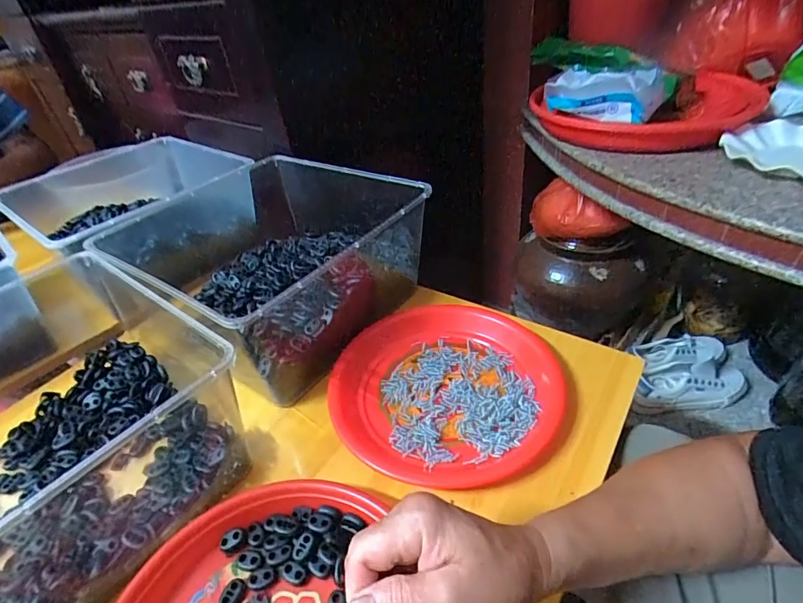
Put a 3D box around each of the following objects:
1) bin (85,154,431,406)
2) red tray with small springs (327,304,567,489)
[{"bbox_3d":[-0.184,-0.065,0.585,0.361,0.131,0.304,21,46,31],"label":"bin"},{"bbox_3d":[0.044,0.085,0.462,0.231,0.025,0.219,-29,43,-25],"label":"red tray with small springs"}]

